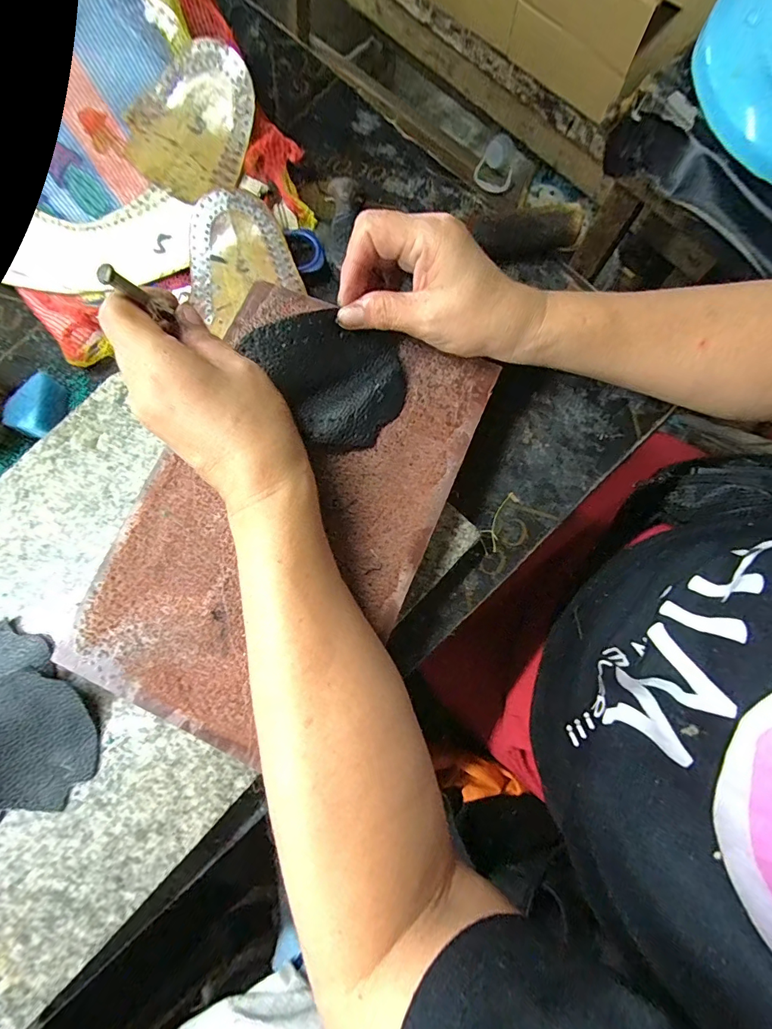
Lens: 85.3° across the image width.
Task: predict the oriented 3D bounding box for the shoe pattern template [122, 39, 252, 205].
[{"bbox_3d":[-0.144,-0.288,0.308,0.082,0.009,0.100,15,99,-4],"label":"shoe pattern template"}]

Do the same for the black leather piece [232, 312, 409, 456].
[{"bbox_3d":[-0.027,-0.083,0.254,0.083,0.035,0.075,-24,80,-4],"label":"black leather piece"}]

